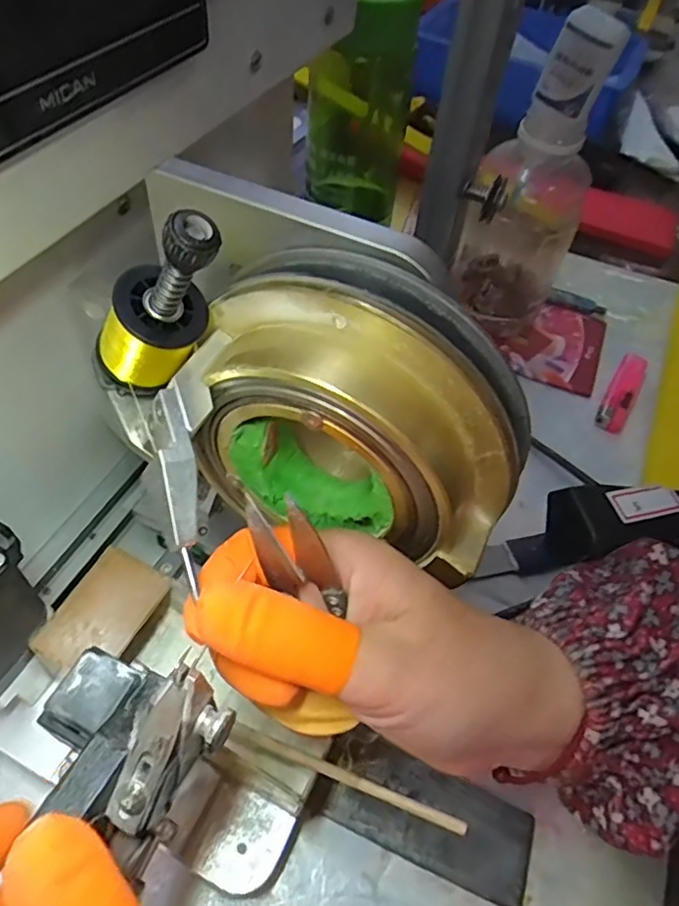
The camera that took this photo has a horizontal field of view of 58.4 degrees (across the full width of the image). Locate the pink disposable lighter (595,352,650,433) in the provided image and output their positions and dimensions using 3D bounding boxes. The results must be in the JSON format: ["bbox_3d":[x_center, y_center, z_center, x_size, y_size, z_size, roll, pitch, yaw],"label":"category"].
[{"bbox_3d":[0.205,-0.046,0.438,0.019,0.011,0.082,29,55,15],"label":"pink disposable lighter"}]

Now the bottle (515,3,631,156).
[{"bbox_3d":[0.134,-0.214,0.348,0.038,0.070,0.032,21,54,10],"label":"bottle"}]

